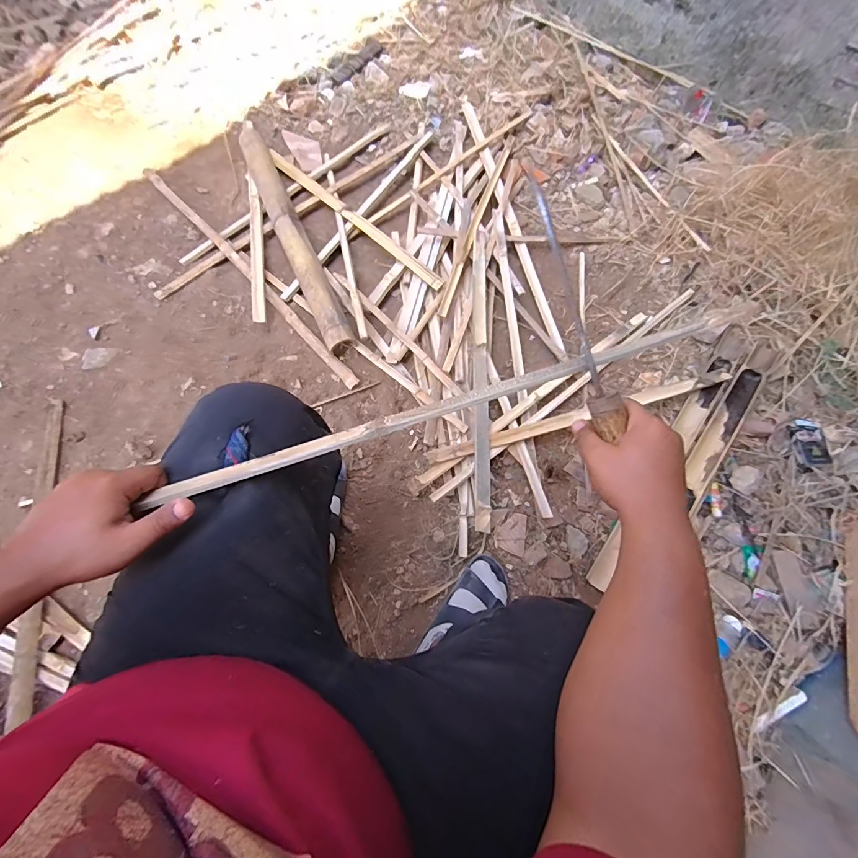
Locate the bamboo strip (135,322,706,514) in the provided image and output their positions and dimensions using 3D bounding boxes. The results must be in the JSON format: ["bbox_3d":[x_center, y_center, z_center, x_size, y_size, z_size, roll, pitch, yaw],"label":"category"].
[{"bbox_3d":[0.001,-0.016,0.392,0.544,0.010,0.019,-18,70,-3],"label":"bamboo strip"}]

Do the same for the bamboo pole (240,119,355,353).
[{"bbox_3d":[-0.371,-0.545,1.041,0.067,0.089,0.849,-23,71,-11],"label":"bamboo pole"}]

